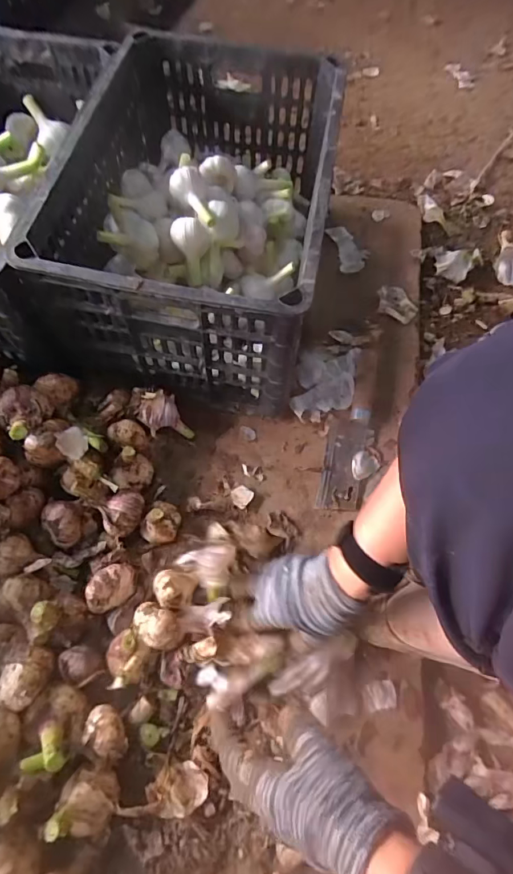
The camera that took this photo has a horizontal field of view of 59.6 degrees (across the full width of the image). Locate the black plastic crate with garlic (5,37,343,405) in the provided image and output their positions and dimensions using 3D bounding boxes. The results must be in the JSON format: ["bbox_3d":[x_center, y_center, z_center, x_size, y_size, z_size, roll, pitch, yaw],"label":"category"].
[{"bbox_3d":[-0.072,-0.275,0.585,0.301,0.228,0.416,9,63,3],"label":"black plastic crate with garlic"}]

